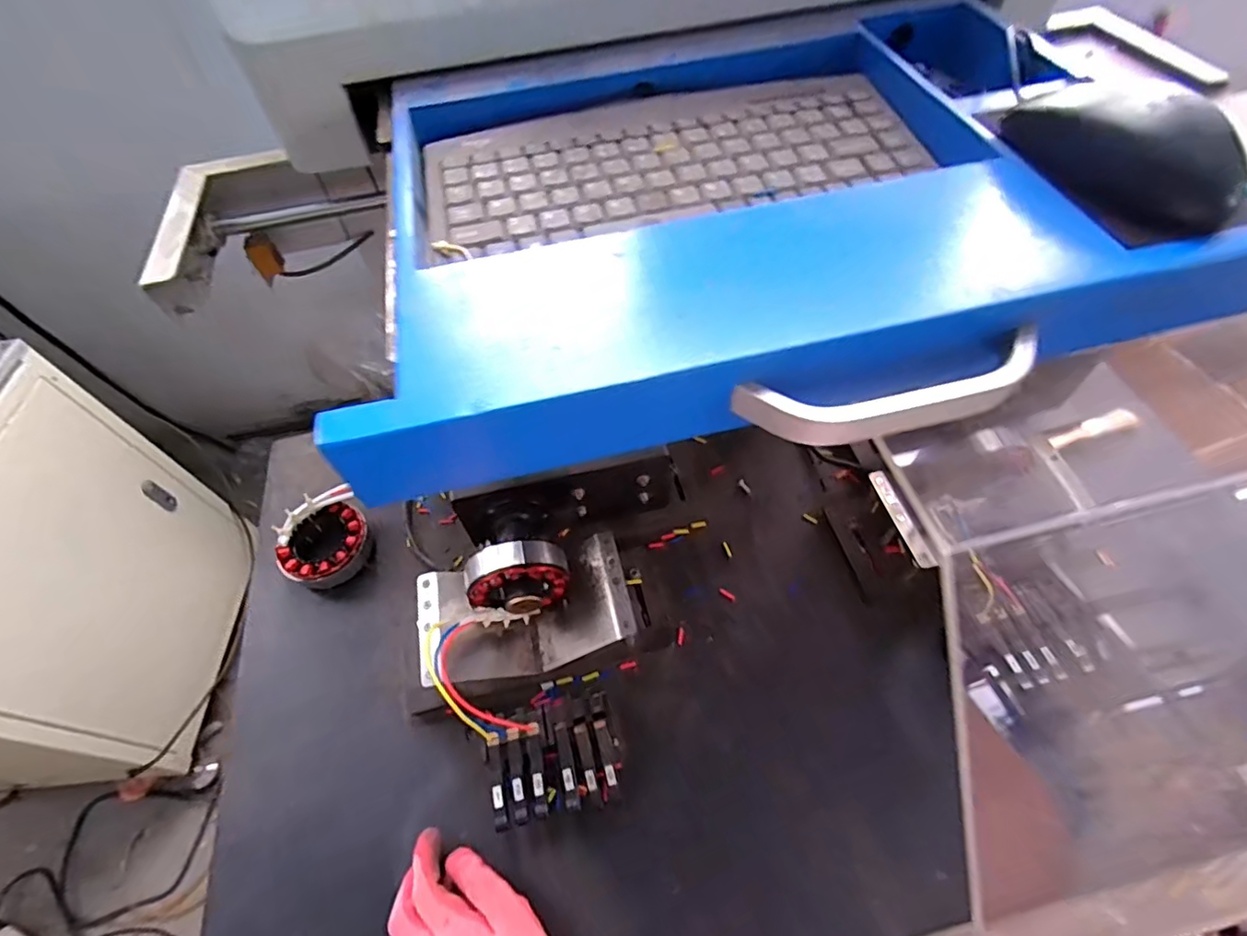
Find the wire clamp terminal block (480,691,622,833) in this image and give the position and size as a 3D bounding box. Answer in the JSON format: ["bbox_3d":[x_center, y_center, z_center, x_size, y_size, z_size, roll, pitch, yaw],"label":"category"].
[{"bbox_3d":[-0.054,0.240,0.469,0.104,0.038,0.072,-17,57,-7],"label":"wire clamp terminal block"}]

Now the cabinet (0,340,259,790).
[{"bbox_3d":[-1.119,0.198,0.990,0.442,0.634,0.547,-4,56,2],"label":"cabinet"}]

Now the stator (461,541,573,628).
[{"bbox_3d":[-0.089,0.098,0.492,0.089,0.075,0.053,-13,57,-4],"label":"stator"}]

